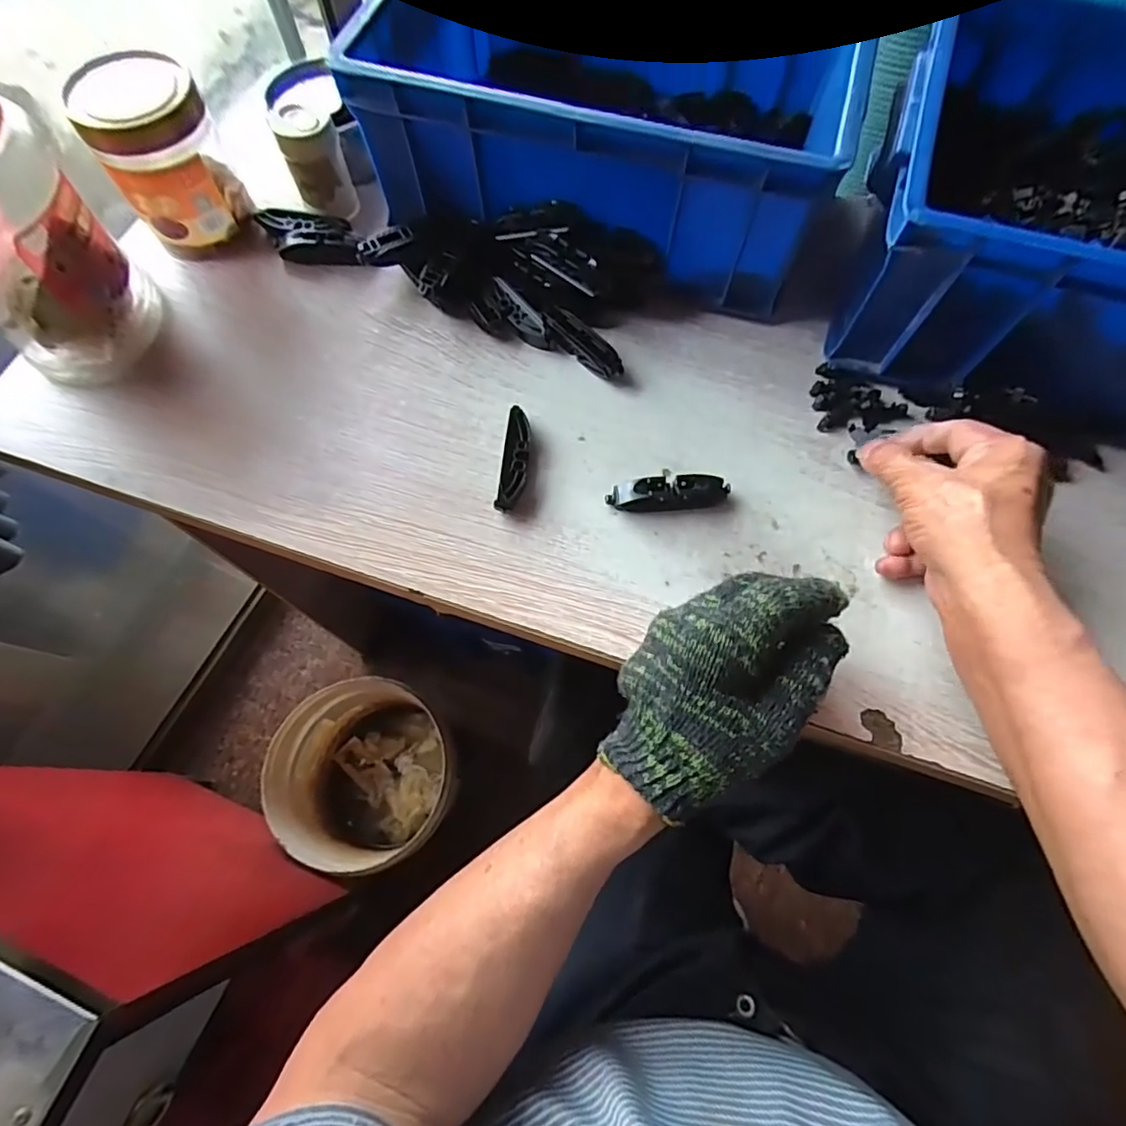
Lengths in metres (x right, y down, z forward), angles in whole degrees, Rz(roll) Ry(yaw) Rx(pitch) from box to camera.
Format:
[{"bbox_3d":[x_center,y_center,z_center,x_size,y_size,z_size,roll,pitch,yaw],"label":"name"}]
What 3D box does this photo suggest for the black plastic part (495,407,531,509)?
[{"bbox_3d":[-0.033,-0.072,0.397,0.017,0.019,0.077,8,69,2],"label":"black plastic part"}]

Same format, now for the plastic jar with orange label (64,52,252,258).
[{"bbox_3d":[-0.297,-0.303,0.435,0.083,0.100,0.081,0,69,-1],"label":"plastic jar with orange label"}]

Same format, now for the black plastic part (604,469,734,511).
[{"bbox_3d":[0.072,-0.049,0.391,0.080,0.015,0.025,-2,69,-2],"label":"black plastic part"}]

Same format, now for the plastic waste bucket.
[{"bbox_3d":[-0.299,0.341,0.903,0.246,0.257,0.250,0,69,-1],"label":"plastic waste bucket"}]

